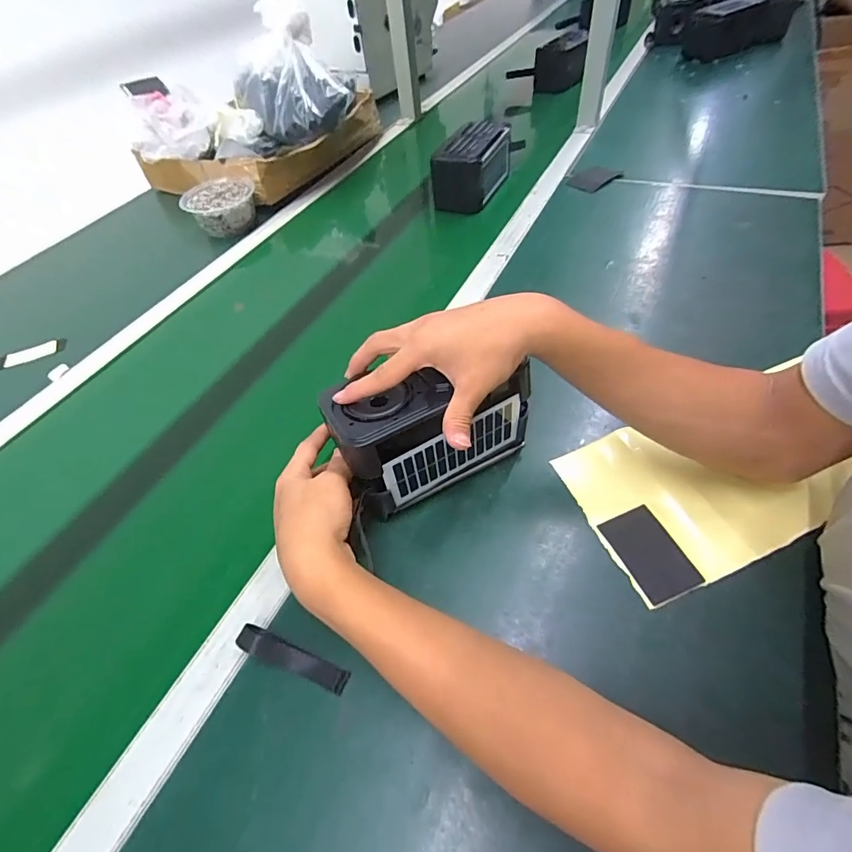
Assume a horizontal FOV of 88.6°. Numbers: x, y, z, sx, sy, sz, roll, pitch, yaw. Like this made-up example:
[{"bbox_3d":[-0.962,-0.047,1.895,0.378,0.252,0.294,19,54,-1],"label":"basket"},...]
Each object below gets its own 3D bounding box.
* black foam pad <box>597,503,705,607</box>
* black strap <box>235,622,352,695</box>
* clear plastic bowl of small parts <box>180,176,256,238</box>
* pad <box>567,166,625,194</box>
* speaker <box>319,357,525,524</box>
[{"bbox_3d":[0.189,0.106,0.371,0.050,0.004,0.075,-21,51,-9],"label":"black foam pad"},{"bbox_3d":[-0.105,0.180,0.339,0.093,0.022,0.020,13,54,18],"label":"black strap"},{"bbox_3d":[-0.387,-0.417,0.835,0.130,0.061,0.127,-18,51,-7],"label":"clear plastic bowl of small parts"},{"bbox_3d":[0.307,-0.457,0.800,0.107,0.004,0.071,-38,56,-21],"label":"pad"},{"bbox_3d":[0.007,-0.001,0.396,0.174,0.104,0.075,-24,53,-13],"label":"speaker"}]

